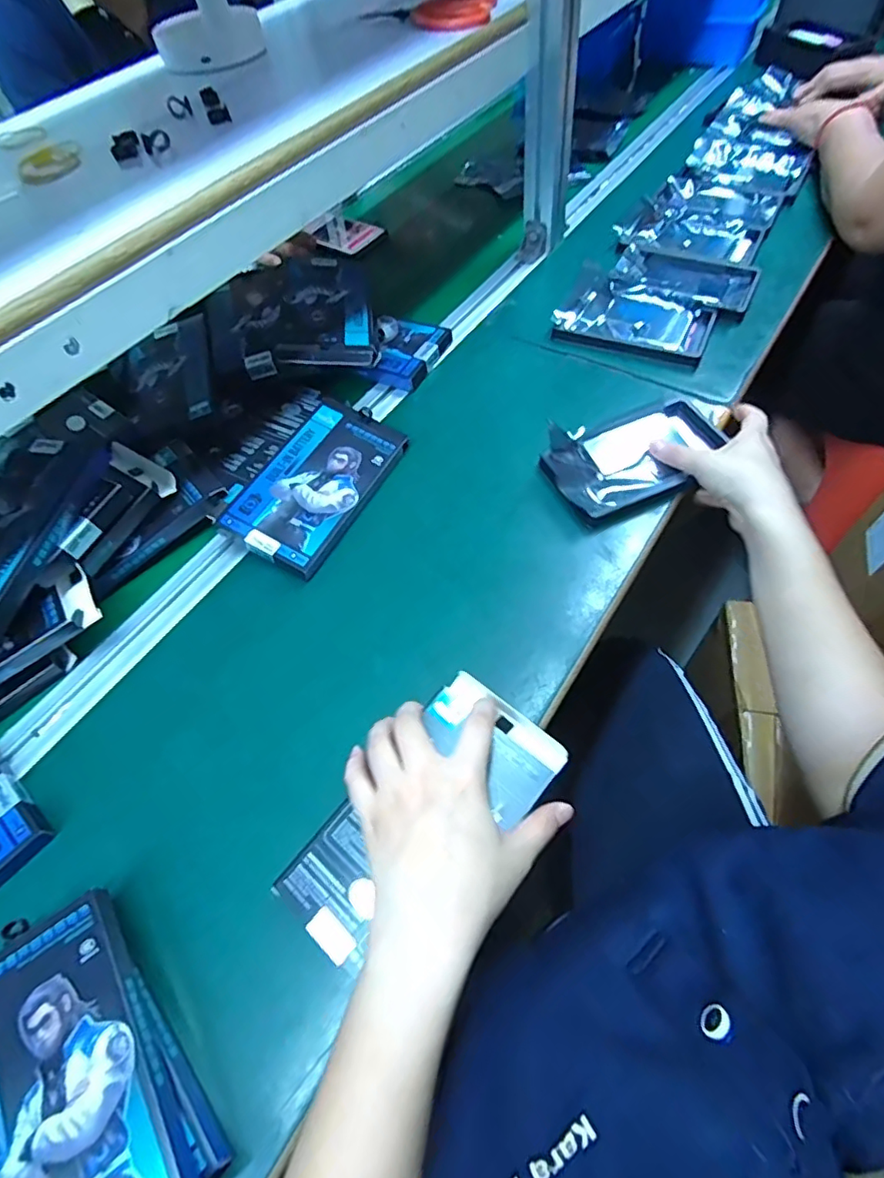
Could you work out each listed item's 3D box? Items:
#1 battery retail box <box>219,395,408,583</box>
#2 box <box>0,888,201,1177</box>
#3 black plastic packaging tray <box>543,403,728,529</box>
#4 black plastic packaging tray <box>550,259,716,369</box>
[{"bbox_3d":[-0.115,-0.100,0.512,0.098,0.025,0.178,24,65,15],"label":"battery retail box"},{"bbox_3d":[-0.199,0.260,0.280,0.094,0.020,0.164,-32,59,-14],"label":"box"},{"bbox_3d":[0.178,-0.125,0.508,0.162,0.018,0.098,-21,62,-9],"label":"black plastic packaging tray"},{"bbox_3d":[0.213,-0.303,0.609,0.160,0.028,0.096,21,62,19],"label":"black plastic packaging tray"}]

